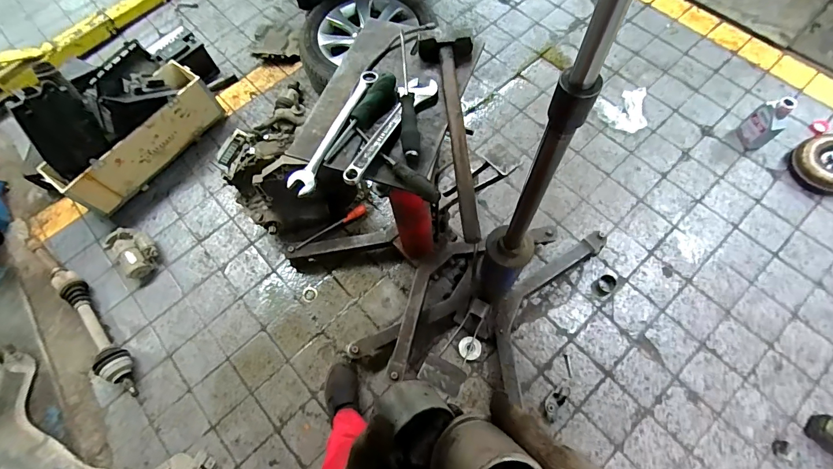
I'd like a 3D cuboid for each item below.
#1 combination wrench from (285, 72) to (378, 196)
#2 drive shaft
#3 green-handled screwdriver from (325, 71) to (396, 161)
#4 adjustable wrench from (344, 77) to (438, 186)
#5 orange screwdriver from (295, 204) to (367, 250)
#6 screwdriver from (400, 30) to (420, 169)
[{"bbox_3d":[-0.144,-0.186,0.695,0.043,0.021,0.266,22,71,12],"label":"combination wrench"},{"bbox_3d":[-1.225,0.263,1.441,0.091,0.078,0.789,-42,72,-13],"label":"drive shaft"},{"bbox_3d":[-0.093,-0.204,0.680,0.043,0.028,0.185,31,73,15],"label":"green-handled screwdriver"},{"bbox_3d":[-0.049,-0.185,0.671,0.052,0.019,0.248,31,73,15],"label":"adjustable wrench"},{"bbox_3d":[-0.320,-0.028,1.506,0.311,0.039,0.031,-34,70,-25],"label":"orange screwdriver"},{"bbox_3d":[-0.014,-0.236,0.686,0.028,0.030,0.259,-4,67,2],"label":"screwdriver"}]

